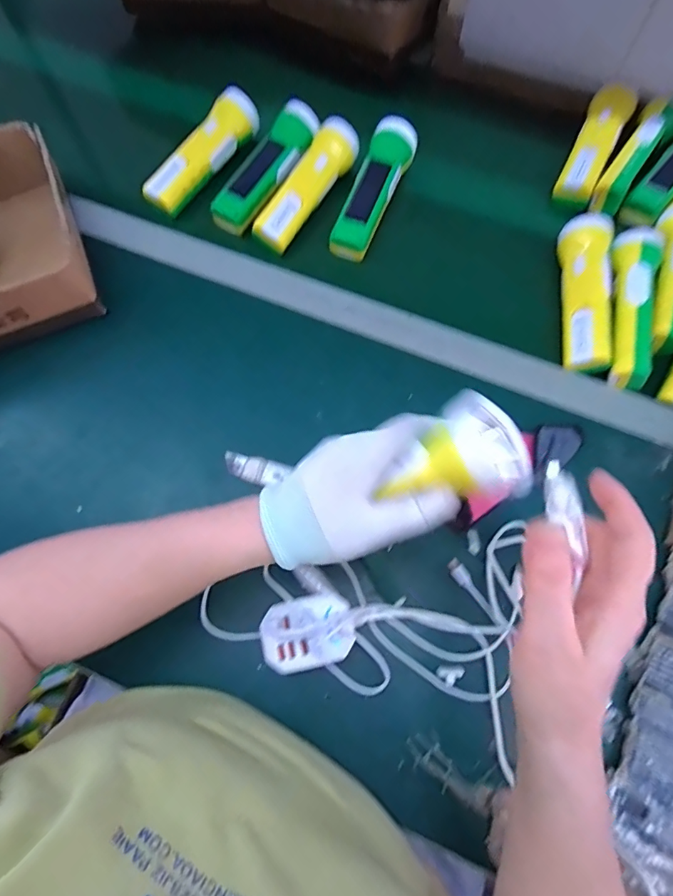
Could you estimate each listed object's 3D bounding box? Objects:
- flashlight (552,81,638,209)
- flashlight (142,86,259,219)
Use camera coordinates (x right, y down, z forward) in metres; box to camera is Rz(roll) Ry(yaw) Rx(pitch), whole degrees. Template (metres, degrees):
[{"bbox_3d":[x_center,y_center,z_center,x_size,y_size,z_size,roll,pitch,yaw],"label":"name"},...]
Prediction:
[{"bbox_3d":[0.312,-0.368,0.587,0.051,0.050,0.175,28,78,9],"label":"flashlight"},{"bbox_3d":[-0.157,-0.350,0.569,0.045,0.043,0.172,36,74,12],"label":"flashlight"}]

